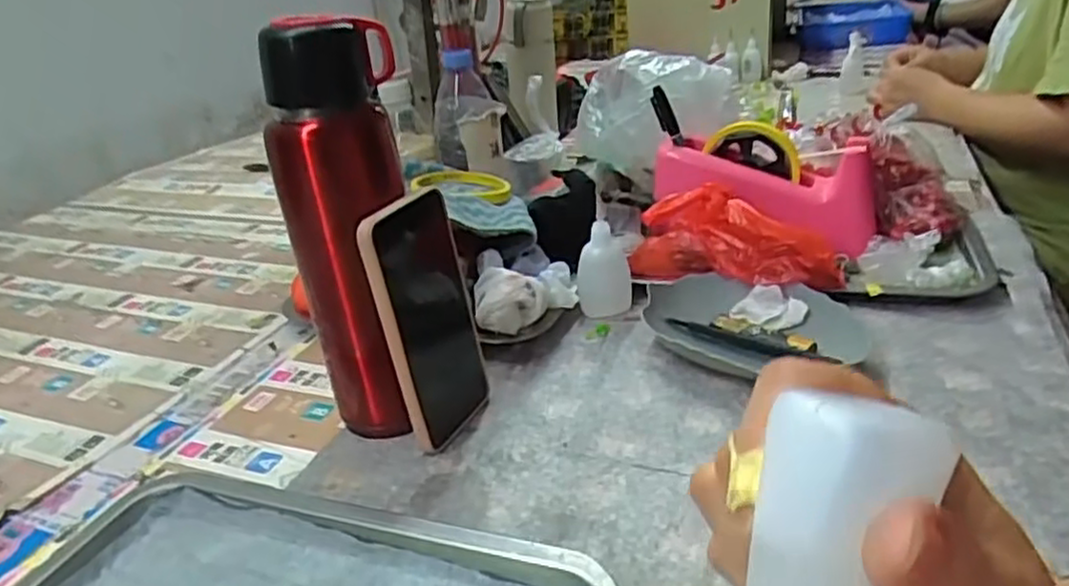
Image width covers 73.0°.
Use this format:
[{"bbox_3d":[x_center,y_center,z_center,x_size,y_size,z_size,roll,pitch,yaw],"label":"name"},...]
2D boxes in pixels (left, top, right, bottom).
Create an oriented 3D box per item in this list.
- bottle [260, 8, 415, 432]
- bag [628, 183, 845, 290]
[{"bbox_3d":[-0.114,-0.035,0.467,0.059,0.266,0.064,4,28,20],"label":"bottle"},{"bbox_3d":[0.164,-0.040,0.600,0.170,0.078,0.049,9,30,29],"label":"bag"}]

